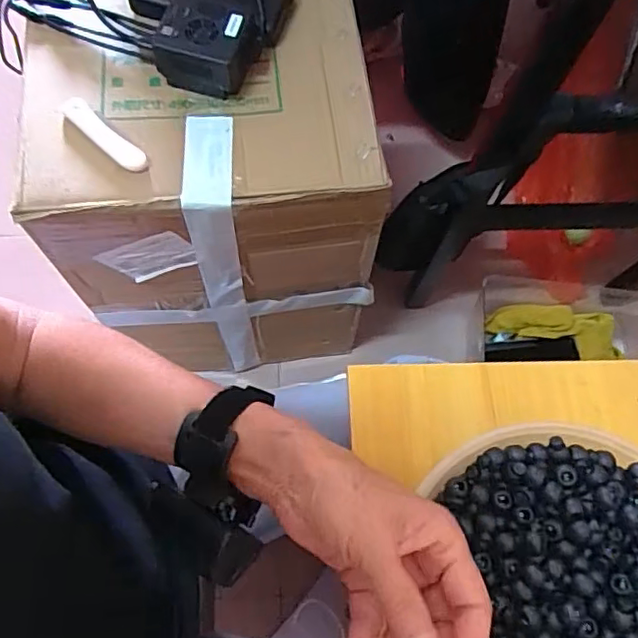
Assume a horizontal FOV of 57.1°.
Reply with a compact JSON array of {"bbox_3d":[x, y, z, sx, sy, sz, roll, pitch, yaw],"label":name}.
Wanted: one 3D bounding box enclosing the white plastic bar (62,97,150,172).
[{"bbox_3d":[-0.192,-0.163,0.525,0.091,0.018,0.021,40,73,13],"label":"white plastic bar"}]

